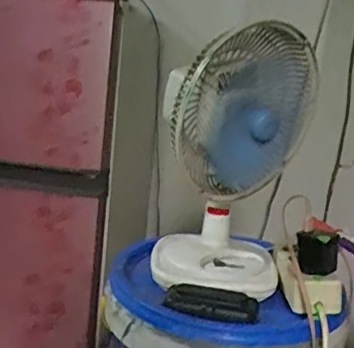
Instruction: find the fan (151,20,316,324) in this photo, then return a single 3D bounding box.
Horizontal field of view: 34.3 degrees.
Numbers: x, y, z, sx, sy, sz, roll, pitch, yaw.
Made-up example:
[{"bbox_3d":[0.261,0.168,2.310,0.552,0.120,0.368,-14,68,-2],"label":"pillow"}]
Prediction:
[{"bbox_3d":[0.053,-0.006,0.678,0.170,0.287,0.186,7,15,3],"label":"fan"}]

